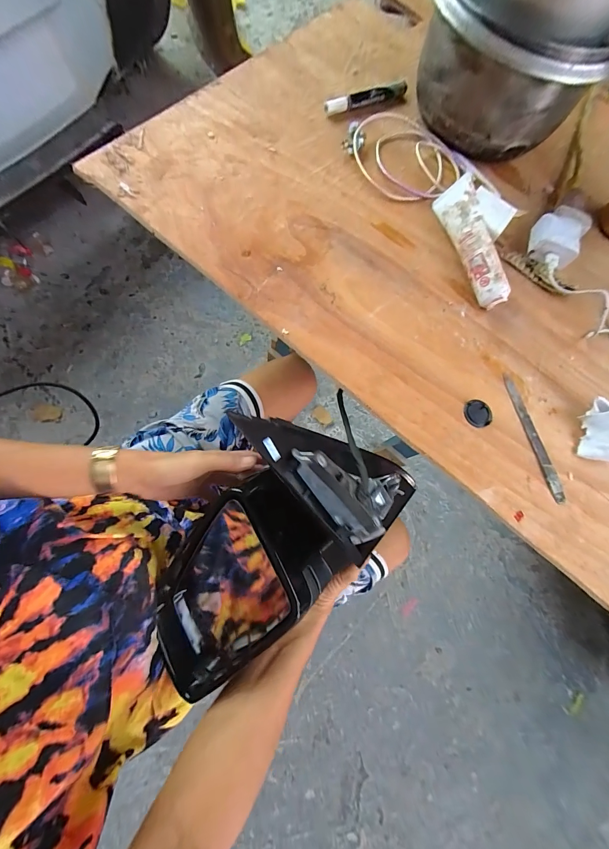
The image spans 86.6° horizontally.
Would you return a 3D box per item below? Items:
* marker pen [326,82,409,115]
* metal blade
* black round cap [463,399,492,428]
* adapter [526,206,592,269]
[{"bbox_3d":[0.090,-0.460,0.454,0.131,0.013,0.016,-25,71,-10],"label":"marker pen"},{"bbox_3d":[0.254,0.013,0.357,0.014,0.005,0.145,-14,77,-8],"label":"metal blade"},{"bbox_3d":[0.192,-0.013,0.355,0.031,0.004,0.030,-8,69,-4],"label":"black round cap"},{"bbox_3d":[0.323,-0.239,0.415,0.060,0.034,0.080,29,71,11],"label":"adapter"}]

